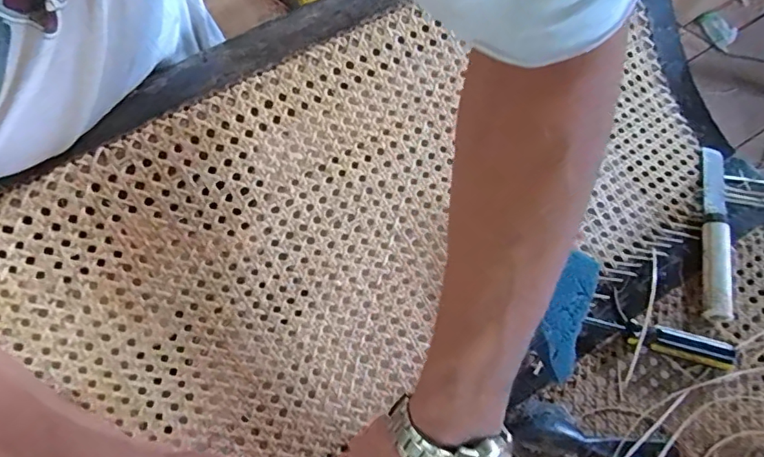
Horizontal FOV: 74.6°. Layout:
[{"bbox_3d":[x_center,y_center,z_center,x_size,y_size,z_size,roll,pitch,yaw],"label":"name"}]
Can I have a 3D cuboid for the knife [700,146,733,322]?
[{"bbox_3d":[0.323,0.001,0.484,0.026,0.019,0.184,13,65,7],"label":"knife"}]

